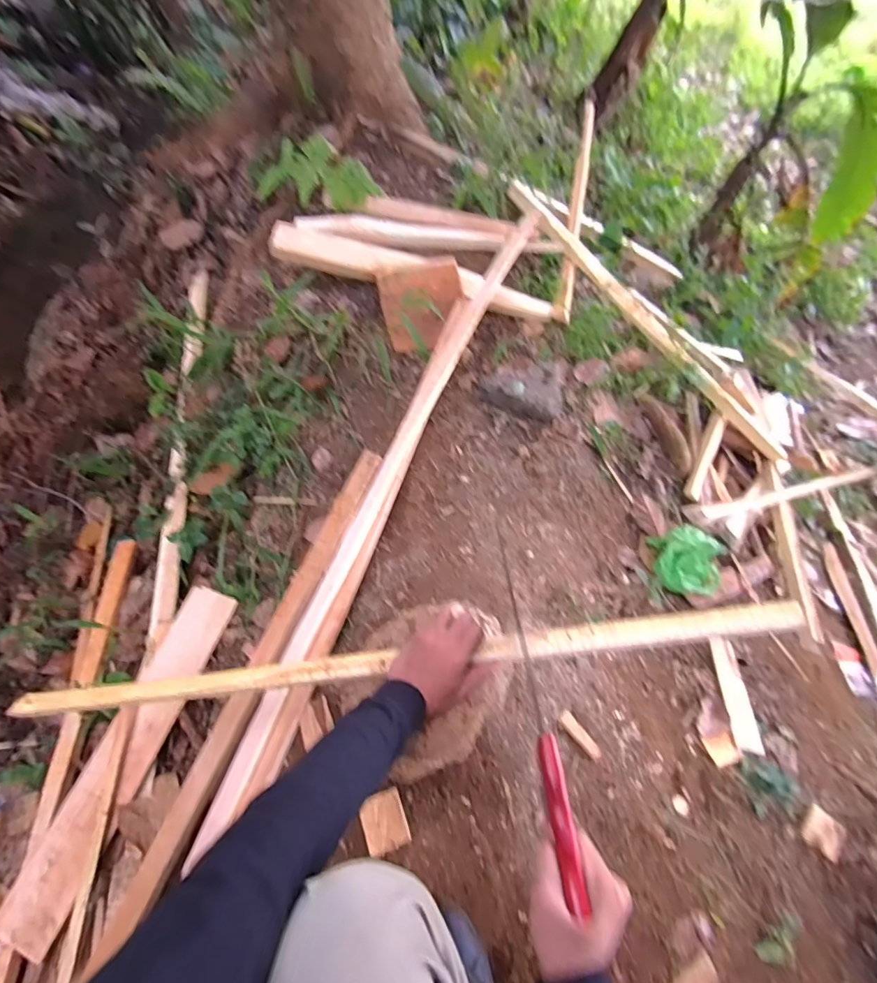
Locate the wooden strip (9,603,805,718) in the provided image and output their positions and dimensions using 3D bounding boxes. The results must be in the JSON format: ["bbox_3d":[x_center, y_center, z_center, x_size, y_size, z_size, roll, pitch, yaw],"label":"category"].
[{"bbox_3d":[-0.048,0.208,0.600,0.957,0.019,0.043,-7,52,2],"label":"wooden strip"}]

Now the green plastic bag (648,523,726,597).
[{"bbox_3d":[0.524,0.149,1.021,0.164,0.093,0.120,5,52,5],"label":"green plastic bag"}]

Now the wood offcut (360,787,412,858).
[{"bbox_3d":[-0.072,0.444,0.646,0.056,0.006,0.064,-18,54,-12],"label":"wood offcut"}]

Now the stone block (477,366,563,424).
[{"bbox_3d":[0.176,-0.212,1.010,0.171,0.077,0.109,20,55,16],"label":"stone block"}]

